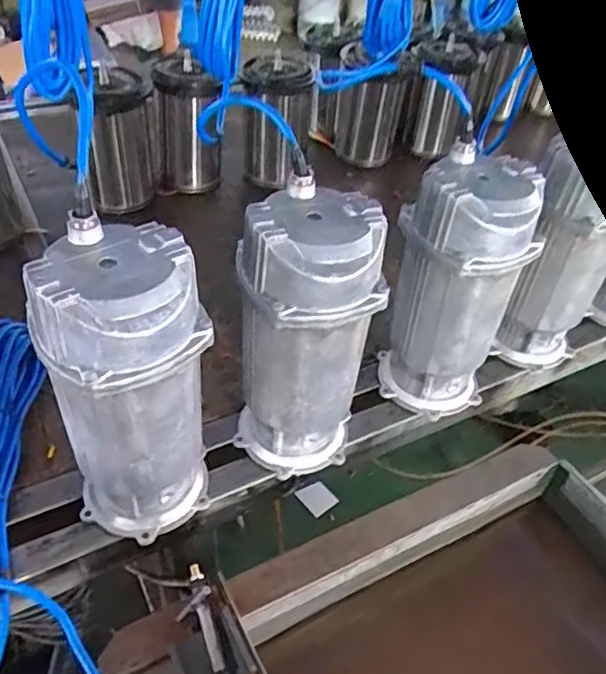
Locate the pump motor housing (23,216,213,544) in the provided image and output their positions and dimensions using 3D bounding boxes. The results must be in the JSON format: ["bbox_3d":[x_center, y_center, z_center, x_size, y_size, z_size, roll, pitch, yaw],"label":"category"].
[{"bbox_3d":[-0.149,0.055,0.554,0.107,0.290,0.115,4,43,-3],"label":"pump motor housing"}]

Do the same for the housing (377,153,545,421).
[{"bbox_3d":[0.171,-0.045,0.707,0.119,0.292,0.113,-8,44,-15],"label":"housing"}]

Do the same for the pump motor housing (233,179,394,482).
[{"bbox_3d":[0.000,0.008,0.630,0.133,0.292,0.114,7,42,0],"label":"pump motor housing"}]

